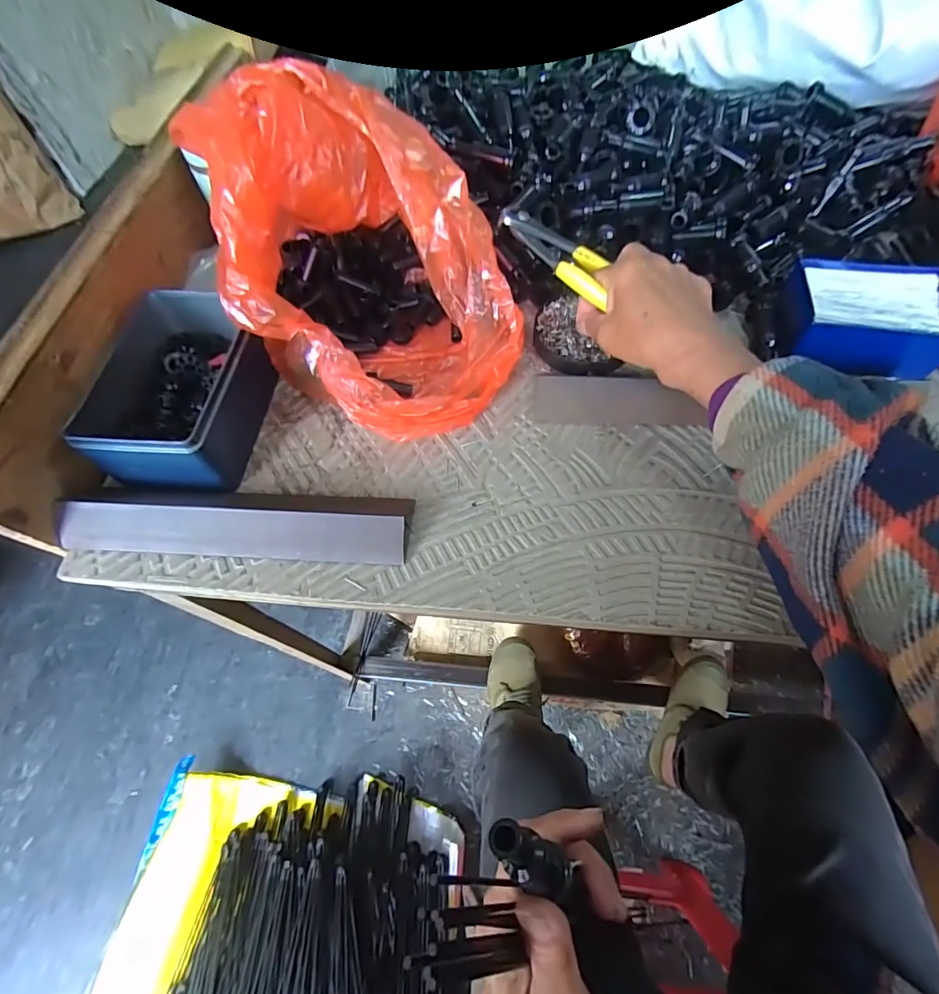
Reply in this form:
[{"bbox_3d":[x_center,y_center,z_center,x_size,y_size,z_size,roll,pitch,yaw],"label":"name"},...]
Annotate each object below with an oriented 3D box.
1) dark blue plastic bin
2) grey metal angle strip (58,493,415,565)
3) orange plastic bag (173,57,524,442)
[{"bbox_3d":[-0.211,-0.085,0.353,0.102,0.056,0.156,4,63,5],"label":"dark blue plastic bin"},{"bbox_3d":[-0.158,0.013,0.325,0.232,0.035,0.051,2,63,4],"label":"grey metal angle strip"},{"bbox_3d":[-0.066,-0.170,0.349,0.205,0.159,0.209,-3,62,1],"label":"orange plastic bag"}]

